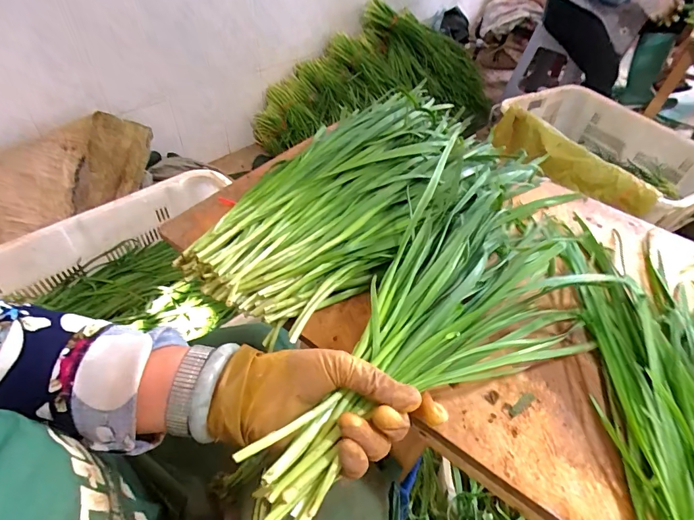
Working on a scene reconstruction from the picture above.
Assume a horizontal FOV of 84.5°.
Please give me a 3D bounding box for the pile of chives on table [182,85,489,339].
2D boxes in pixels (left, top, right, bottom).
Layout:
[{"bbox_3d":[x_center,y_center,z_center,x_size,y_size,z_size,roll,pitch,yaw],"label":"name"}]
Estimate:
[{"bbox_3d":[0.028,-0.095,0.496,0.206,0.060,0.473,44,62,12],"label":"pile of chives on table"}]

